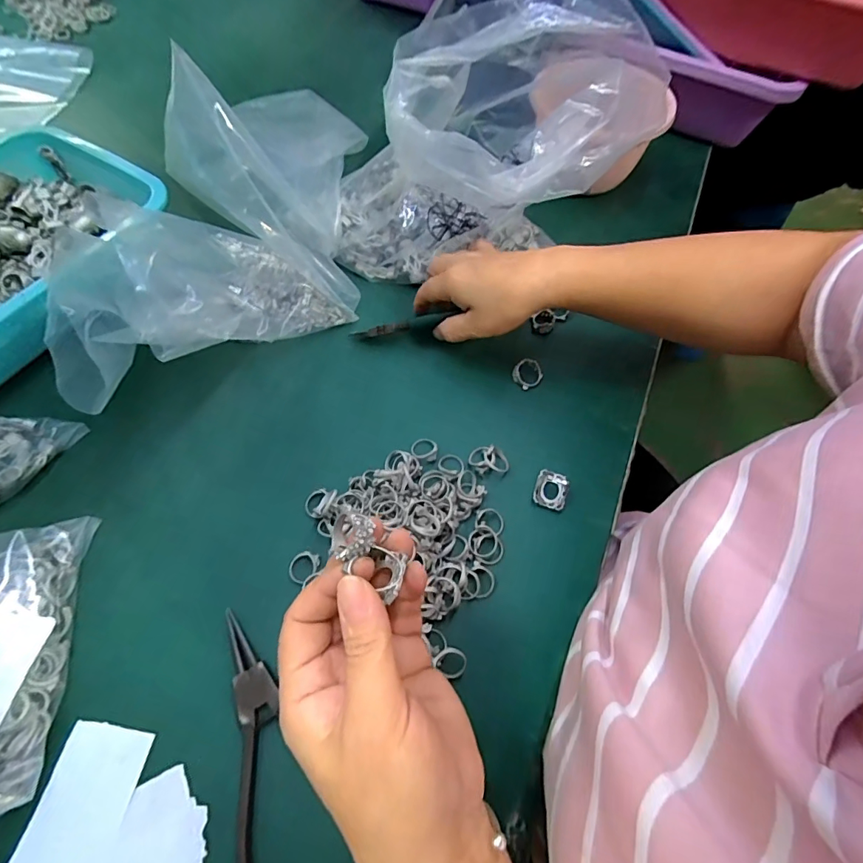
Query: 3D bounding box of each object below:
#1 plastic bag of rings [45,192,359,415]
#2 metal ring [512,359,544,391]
[{"bbox_3d":[-0.195,-0.119,0.373,0.222,0.120,0.120,-36,70,-19],"label":"plastic bag of rings"},{"bbox_3d":[0.088,-0.053,0.418,0.026,0.014,0.025,1,63,-2],"label":"metal ring"}]

